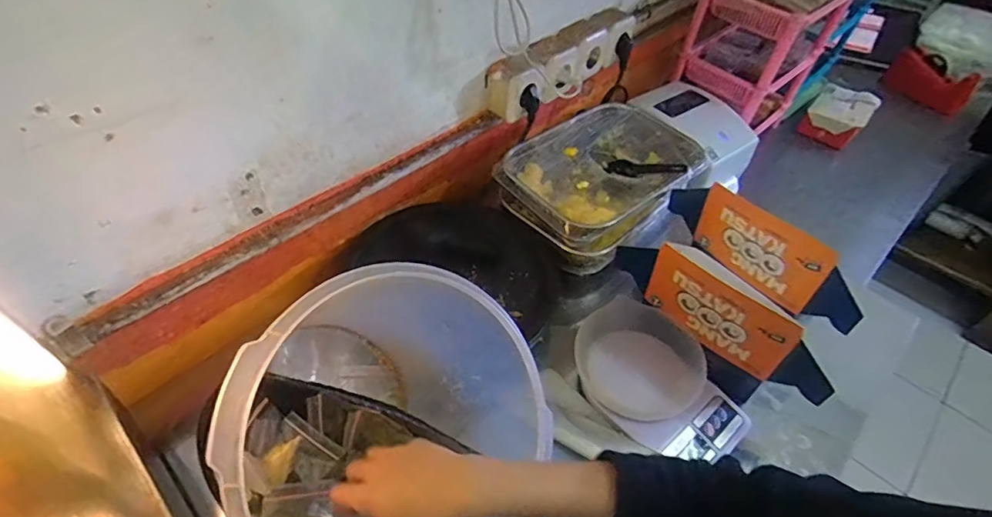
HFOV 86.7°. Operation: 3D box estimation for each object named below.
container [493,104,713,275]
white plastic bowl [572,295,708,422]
[{"bbox_3d":[0.163,-0.130,0.850,0.296,0.099,0.225,-30,57,-28],"label":"container"},{"bbox_3d":[0.180,0.125,0.661,0.140,0.050,0.146,2,48,-3],"label":"white plastic bowl"}]

